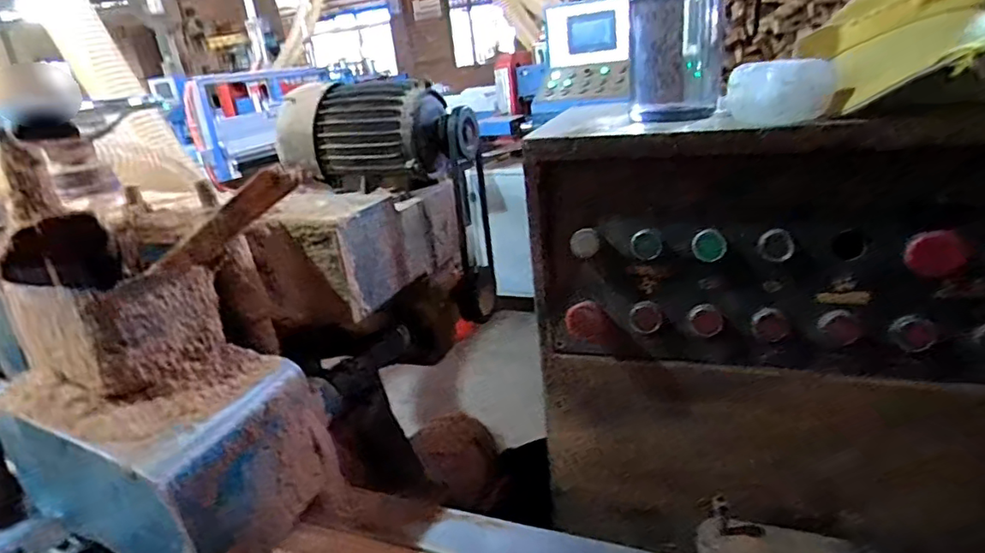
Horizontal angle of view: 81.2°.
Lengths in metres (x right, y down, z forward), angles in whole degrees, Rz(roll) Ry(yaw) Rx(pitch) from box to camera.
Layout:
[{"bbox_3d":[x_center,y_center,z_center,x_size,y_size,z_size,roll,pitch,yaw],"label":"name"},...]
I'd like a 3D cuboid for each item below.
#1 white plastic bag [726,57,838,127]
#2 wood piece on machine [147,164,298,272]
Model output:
[{"bbox_3d":[0.232,-0.151,0.465,0.056,0.045,0.064,-10,21,-9],"label":"white plastic bag"},{"bbox_3d":[-0.276,-0.050,0.591,0.191,0.036,0.017,-33,15,17],"label":"wood piece on machine"}]

